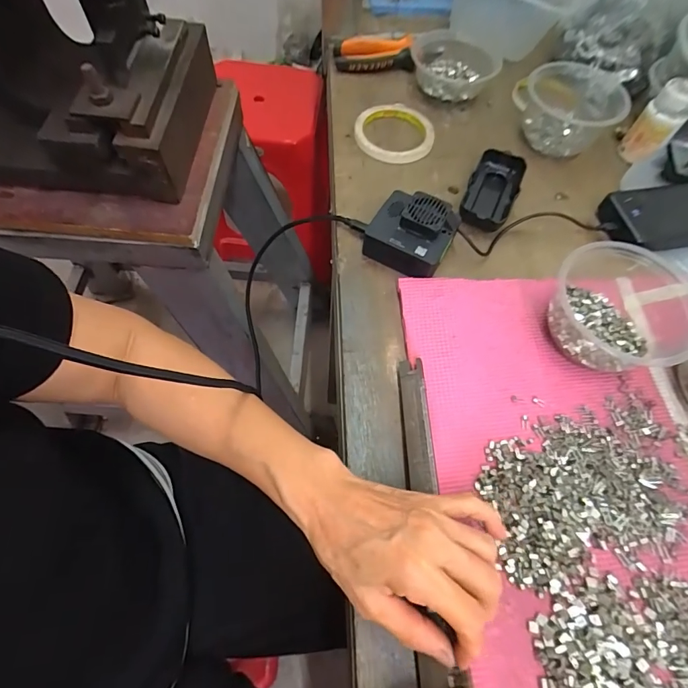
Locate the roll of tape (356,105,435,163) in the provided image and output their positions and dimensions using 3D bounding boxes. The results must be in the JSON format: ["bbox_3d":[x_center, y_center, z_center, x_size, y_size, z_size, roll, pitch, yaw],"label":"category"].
[{"bbox_3d":[0.063,-0.264,0.512,0.097,0.017,0.097,1,63,-1],"label":"roll of tape"}]

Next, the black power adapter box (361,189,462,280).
[{"bbox_3d":[0.067,-0.112,0.411,0.078,0.044,0.074,28,66,12],"label":"black power adapter box"}]

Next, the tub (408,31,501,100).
[{"bbox_3d":[0.147,-0.372,0.547,0.115,0.044,0.099,18,64,7],"label":"tub"}]

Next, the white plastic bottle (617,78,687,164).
[{"bbox_3d":[0.370,-0.261,0.479,0.045,0.072,0.046,36,68,16],"label":"white plastic bottle"}]

